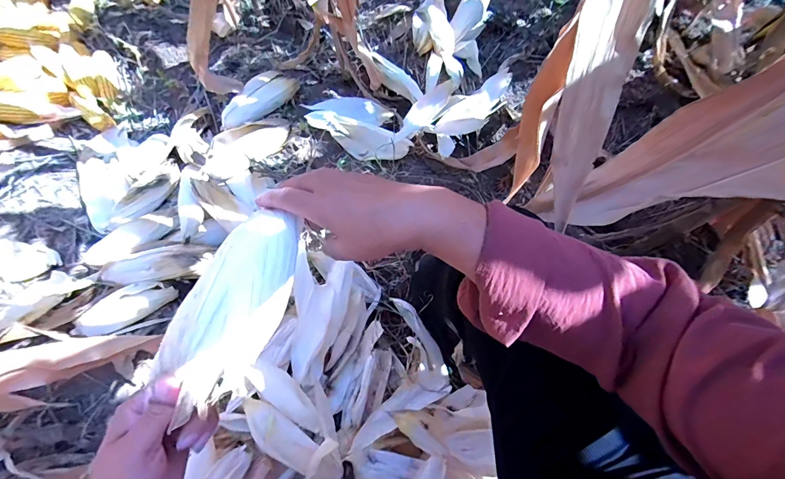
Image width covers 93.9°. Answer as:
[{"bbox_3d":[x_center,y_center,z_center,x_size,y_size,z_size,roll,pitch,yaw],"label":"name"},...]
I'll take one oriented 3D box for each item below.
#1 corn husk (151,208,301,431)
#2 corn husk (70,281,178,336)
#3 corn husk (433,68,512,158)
[{"bbox_3d":[-0.125,0.053,0.302,0.068,0.039,0.162,22,74,8],"label":"corn husk"},{"bbox_3d":[-0.547,0.138,0.747,0.193,0.034,0.065,-28,72,-10],"label":"corn husk"},{"bbox_3d":[0.183,-0.315,0.879,0.231,0.079,0.088,-43,73,10],"label":"corn husk"}]

